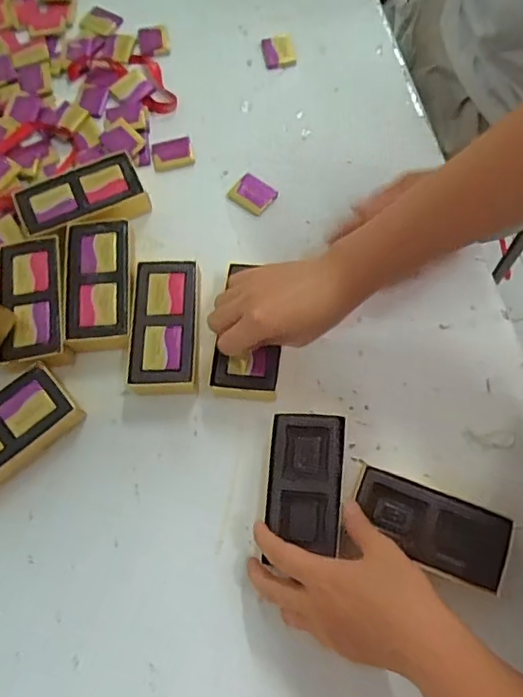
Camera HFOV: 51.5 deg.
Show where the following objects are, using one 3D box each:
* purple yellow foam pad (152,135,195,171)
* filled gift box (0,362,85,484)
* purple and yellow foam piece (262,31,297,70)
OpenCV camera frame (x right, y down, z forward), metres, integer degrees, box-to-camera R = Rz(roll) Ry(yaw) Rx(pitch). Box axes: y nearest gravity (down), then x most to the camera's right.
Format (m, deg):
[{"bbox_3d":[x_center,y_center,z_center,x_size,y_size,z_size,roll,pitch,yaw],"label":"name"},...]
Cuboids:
[{"bbox_3d":[-0.090,-0.198,0.548,0.041,0.004,0.034,-14,71,-4],"label":"purple yellow foam pad"},{"bbox_3d":[-0.208,0.068,0.444,0.110,0.030,0.055,-40,75,-12],"label":"filled gift box"},{"bbox_3d":[0.019,-0.322,0.587,0.034,0.006,0.043,-8,71,-2],"label":"purple and yellow foam piece"}]

